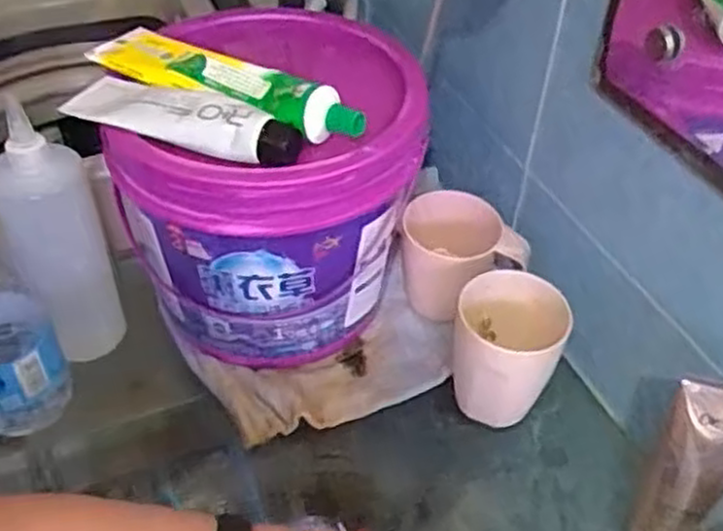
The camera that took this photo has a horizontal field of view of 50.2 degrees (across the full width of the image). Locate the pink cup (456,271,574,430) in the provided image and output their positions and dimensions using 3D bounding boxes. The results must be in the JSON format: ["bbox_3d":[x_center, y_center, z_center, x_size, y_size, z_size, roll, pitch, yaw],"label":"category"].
[{"bbox_3d":[0.109,0.067,0.562,0.073,0.107,0.076,1,44,-1],"label":"pink cup"}]

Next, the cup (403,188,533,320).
[{"bbox_3d":[0.081,-0.005,0.626,0.100,0.075,0.078,8,44,6],"label":"cup"}]

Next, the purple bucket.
[{"bbox_3d":[-0.057,-0.054,0.605,0.197,0.201,0.226,9,44,7],"label":"purple bucket"}]

